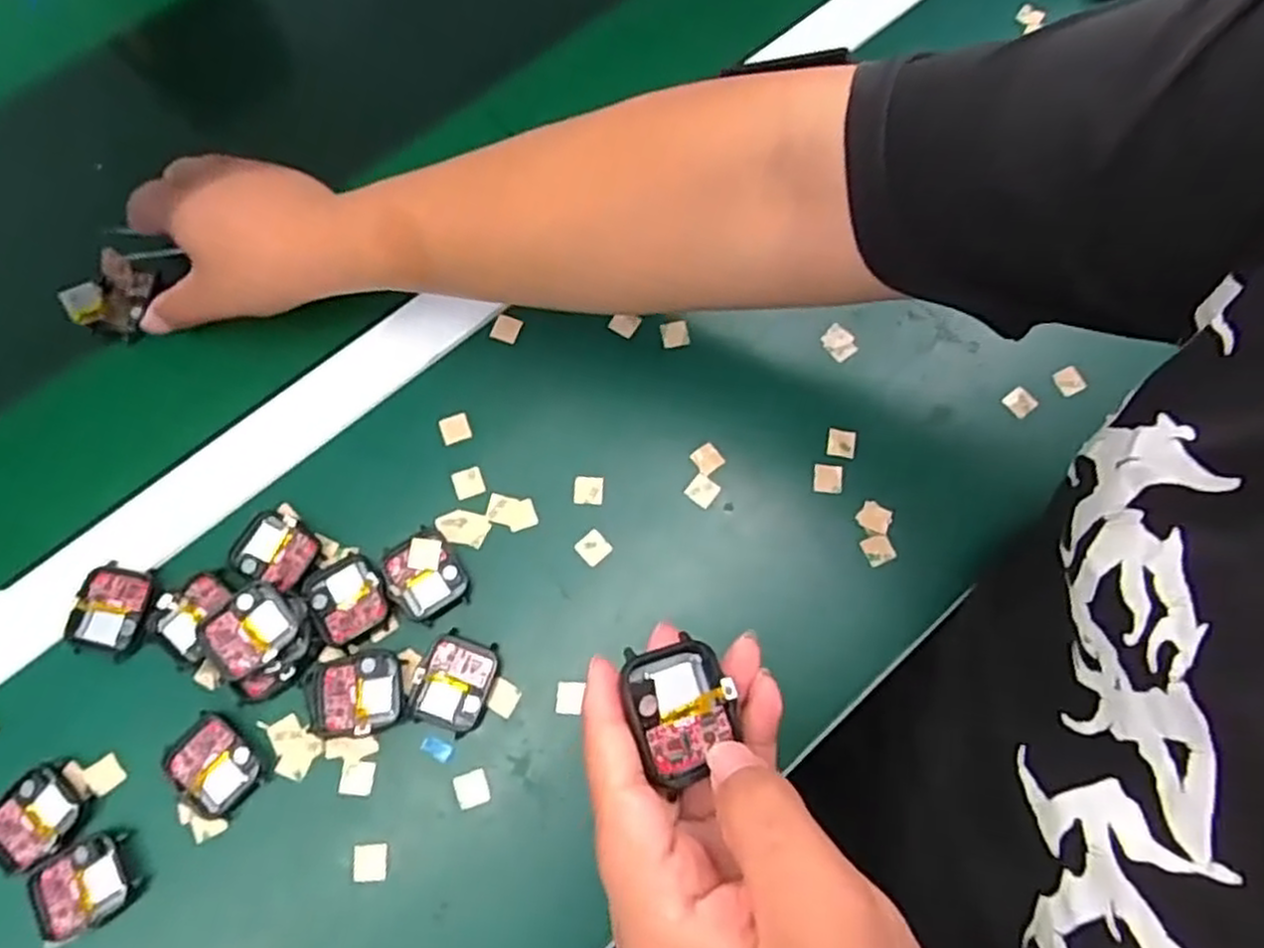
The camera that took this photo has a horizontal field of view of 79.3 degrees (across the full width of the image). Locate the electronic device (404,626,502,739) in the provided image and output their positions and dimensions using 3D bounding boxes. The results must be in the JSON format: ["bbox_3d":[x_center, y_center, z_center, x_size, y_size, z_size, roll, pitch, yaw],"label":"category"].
[{"bbox_3d":[-0.090,0.107,0.392,0.035,0.010,0.047,17,73,5],"label":"electronic device"}]

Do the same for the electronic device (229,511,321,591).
[{"bbox_3d":[-0.192,0.041,0.410,0.042,0.006,0.036,21,74,6],"label":"electronic device"}]

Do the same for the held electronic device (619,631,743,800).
[{"bbox_3d":[0.016,0.077,0.255,0.035,0.011,0.042,-15,72,-25],"label":"held electronic device"}]

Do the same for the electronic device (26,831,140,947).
[{"bbox_3d":[-0.262,0.197,0.364,0.046,0.012,0.038,-29,75,-9],"label":"electronic device"}]

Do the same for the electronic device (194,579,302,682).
[{"bbox_3d":[-0.190,0.078,0.378,0.044,0.008,0.036,-42,81,-15],"label":"electronic device"}]

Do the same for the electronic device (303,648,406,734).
[{"bbox_3d":[-0.140,0.110,0.384,0.049,0.016,0.039,-4,73,-2],"label":"electronic device"}]

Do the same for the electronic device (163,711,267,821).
[{"bbox_3d":[-0.208,0.145,0.380,0.044,0.008,0.036,39,76,11],"label":"electronic device"}]

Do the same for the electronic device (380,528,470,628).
[{"bbox_3d":[-0.111,0.055,0.407,0.036,0.008,0.046,-33,76,-10],"label":"electronic device"}]

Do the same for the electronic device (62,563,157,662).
[{"bbox_3d":[-0.271,0.071,0.397,0.036,0.007,0.045,14,73,4],"label":"electronic device"}]

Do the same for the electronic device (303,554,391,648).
[{"bbox_3d":[-0.150,0.065,0.400,0.037,0.004,0.043,-35,76,-11],"label":"electronic device"}]

